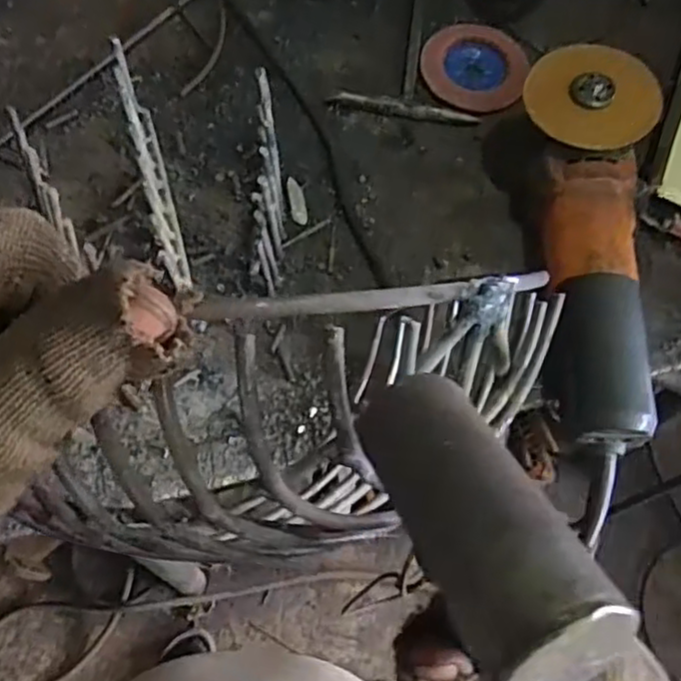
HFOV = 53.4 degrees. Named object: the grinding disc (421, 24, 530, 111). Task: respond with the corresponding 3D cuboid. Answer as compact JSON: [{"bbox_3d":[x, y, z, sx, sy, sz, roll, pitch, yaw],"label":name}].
[{"bbox_3d":[0.119,-0.242,0.598,0.091,0.011,0.088,1,66,-2],"label":"grinding disc"}]

